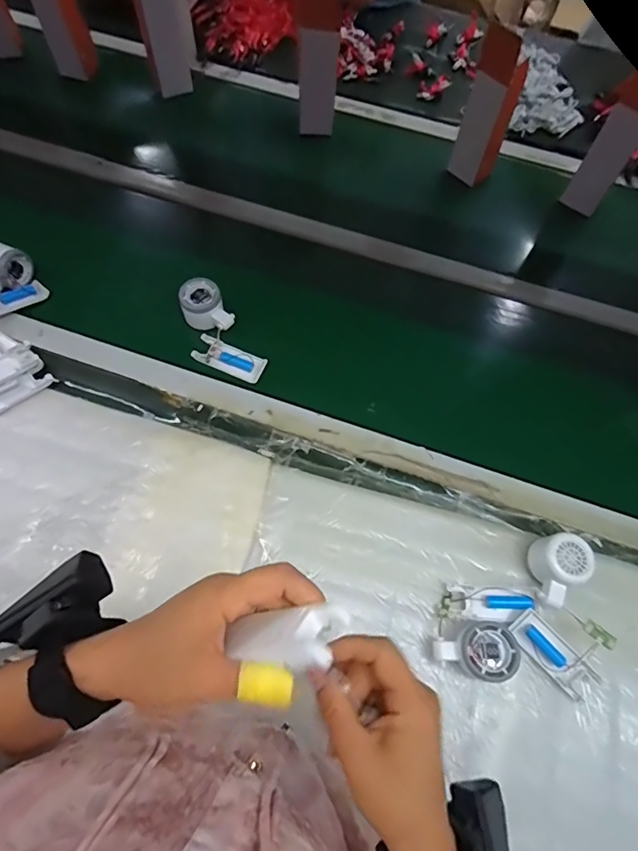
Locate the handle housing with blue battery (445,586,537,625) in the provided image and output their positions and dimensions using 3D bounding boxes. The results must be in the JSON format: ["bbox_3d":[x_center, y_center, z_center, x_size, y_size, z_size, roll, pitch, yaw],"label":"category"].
[{"bbox_3d":[0.197,0.207,0.550,0.094,0.015,0.037,5,65,-1],"label":"handle housing with blue battery"}]

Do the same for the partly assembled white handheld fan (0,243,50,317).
[{"bbox_3d":[-0.470,-0.209,0.704,0.105,0.056,0.094,-38,73,-18],"label":"partly assembled white handheld fan"}]

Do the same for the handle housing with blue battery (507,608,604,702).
[{"bbox_3d":[0.260,0.253,0.529,0.101,0.021,0.041,42,70,15],"label":"handle housing with blue battery"}]

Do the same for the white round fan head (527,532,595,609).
[{"bbox_3d":[0.277,0.166,0.550,0.057,0.052,0.079,0,65,-3],"label":"white round fan head"}]

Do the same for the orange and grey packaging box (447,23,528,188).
[{"bbox_3d":[0.277,-0.514,0.783,0.076,0.212,0.052,32,68,11],"label":"orange and grey packaging box"}]

